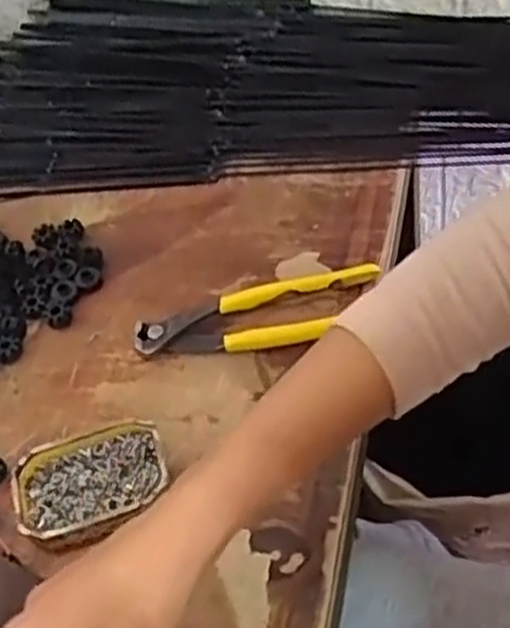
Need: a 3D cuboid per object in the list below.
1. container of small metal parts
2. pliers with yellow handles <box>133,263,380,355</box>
[{"bbox_3d":[-0.095,0.100,0.469,0.087,0.025,0.066,-19,48,-5],"label":"container of small metal parts"},{"bbox_3d":[0.001,-0.003,0.528,0.160,0.020,0.050,-9,48,5],"label":"pliers with yellow handles"}]

